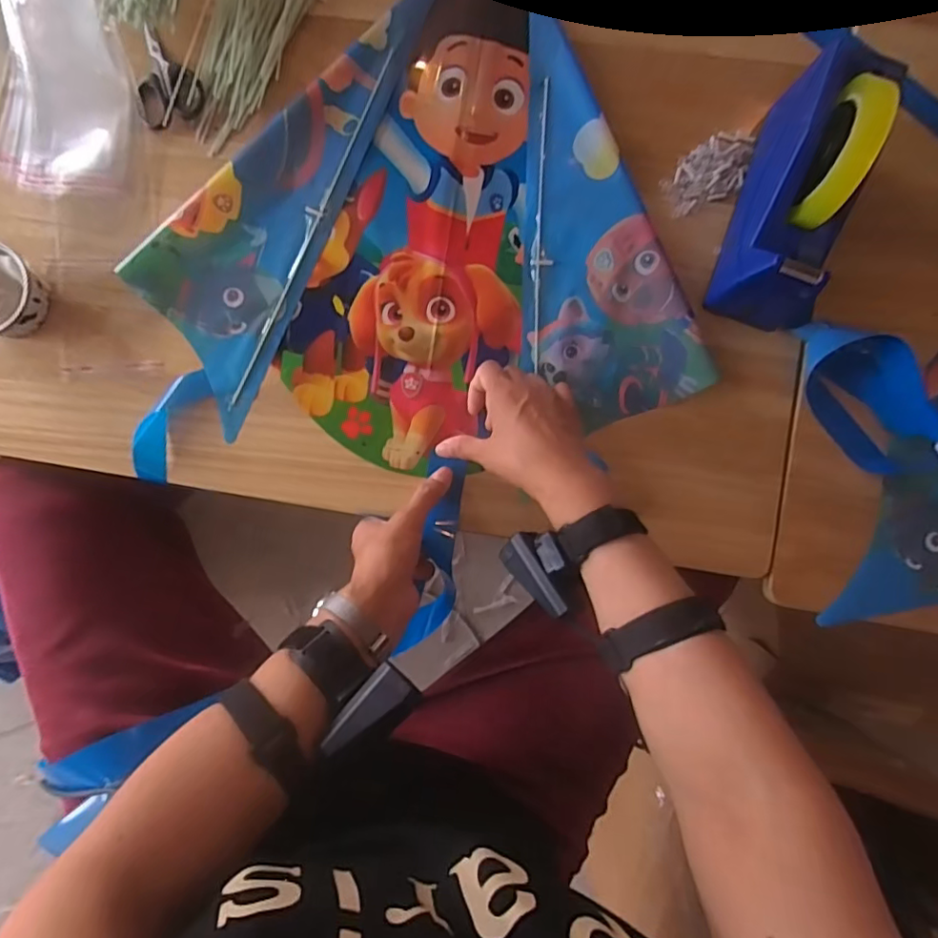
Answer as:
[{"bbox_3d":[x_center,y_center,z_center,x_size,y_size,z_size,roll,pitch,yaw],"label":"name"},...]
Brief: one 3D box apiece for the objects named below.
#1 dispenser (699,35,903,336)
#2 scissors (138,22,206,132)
[{"bbox_3d":[0.286,-0.226,0.472,0.085,0.133,0.193,17,87,0],"label":"dispenser"},{"bbox_3d":[-0.288,-0.365,0.526,0.061,0.009,0.089,-28,88,-3],"label":"scissors"}]

